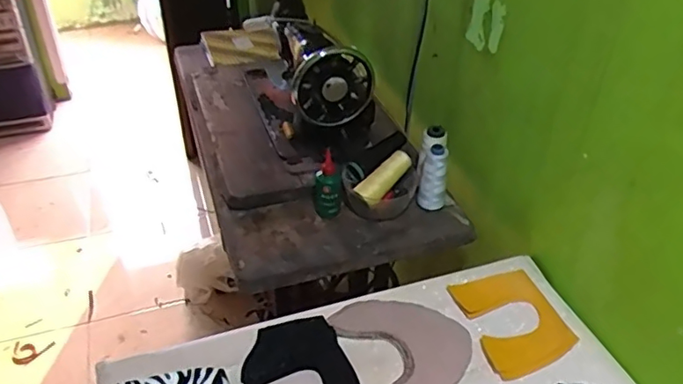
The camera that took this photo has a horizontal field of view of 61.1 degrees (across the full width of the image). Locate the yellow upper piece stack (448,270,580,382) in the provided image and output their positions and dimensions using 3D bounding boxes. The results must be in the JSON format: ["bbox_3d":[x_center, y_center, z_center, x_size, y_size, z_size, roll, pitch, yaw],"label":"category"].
[{"bbox_3d":[0.230,0.168,0.769,0.122,0.012,0.147,-10,39,-15],"label":"yellow upper piece stack"}]

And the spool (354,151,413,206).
[{"bbox_3d":[0.071,-0.021,0.948,0.035,0.035,0.118,32,62,33],"label":"spool"}]

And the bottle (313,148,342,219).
[{"bbox_3d":[-0.023,-0.014,0.943,0.046,0.108,0.053,-1,38,-4],"label":"bottle"}]

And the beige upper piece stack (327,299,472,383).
[{"bbox_3d":[0.084,0.198,0.730,0.161,0.015,0.170,-11,40,-16],"label":"beige upper piece stack"}]

